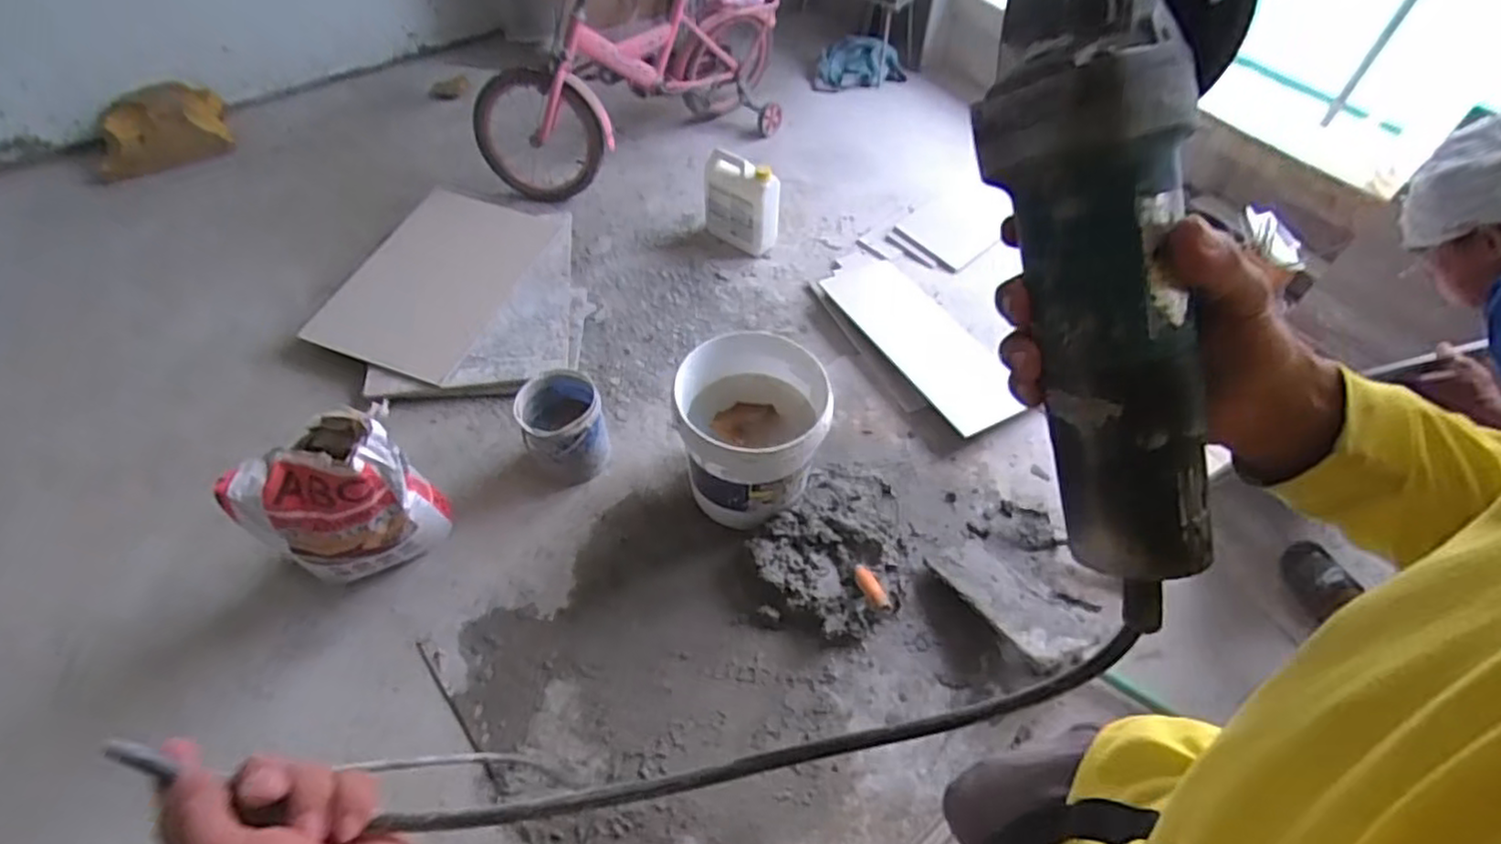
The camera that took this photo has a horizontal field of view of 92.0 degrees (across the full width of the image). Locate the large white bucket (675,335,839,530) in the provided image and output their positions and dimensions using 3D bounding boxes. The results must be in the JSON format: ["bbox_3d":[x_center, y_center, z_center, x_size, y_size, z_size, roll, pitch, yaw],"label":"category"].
[{"bbox_3d":[0.004,0.019,1.496,0.289,0.295,0.287,1,53,-1],"label":"large white bucket"}]

